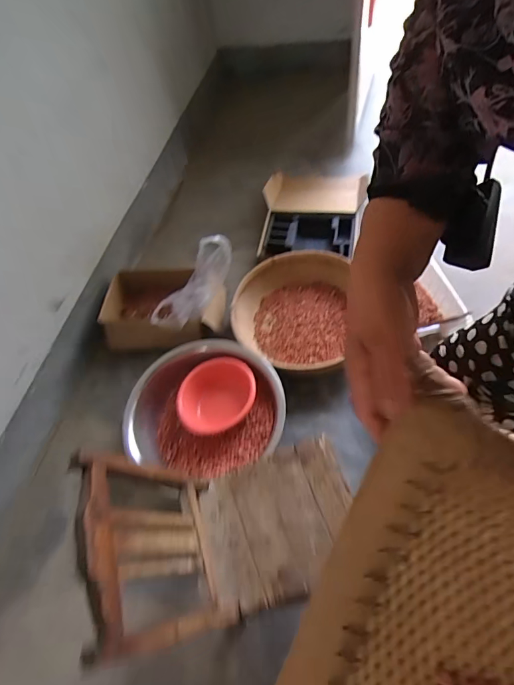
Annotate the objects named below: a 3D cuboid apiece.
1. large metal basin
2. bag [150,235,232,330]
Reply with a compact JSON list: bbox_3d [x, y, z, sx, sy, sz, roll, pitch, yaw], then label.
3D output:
[{"bbox_3d":[-0.168,0.203,1.160,0.464,0.158,0.391,-12,58,-9],"label":"large metal basin"},{"bbox_3d":[-0.197,-0.183,1.264,0.108,0.164,0.346,36,91,20],"label":"bag"}]

